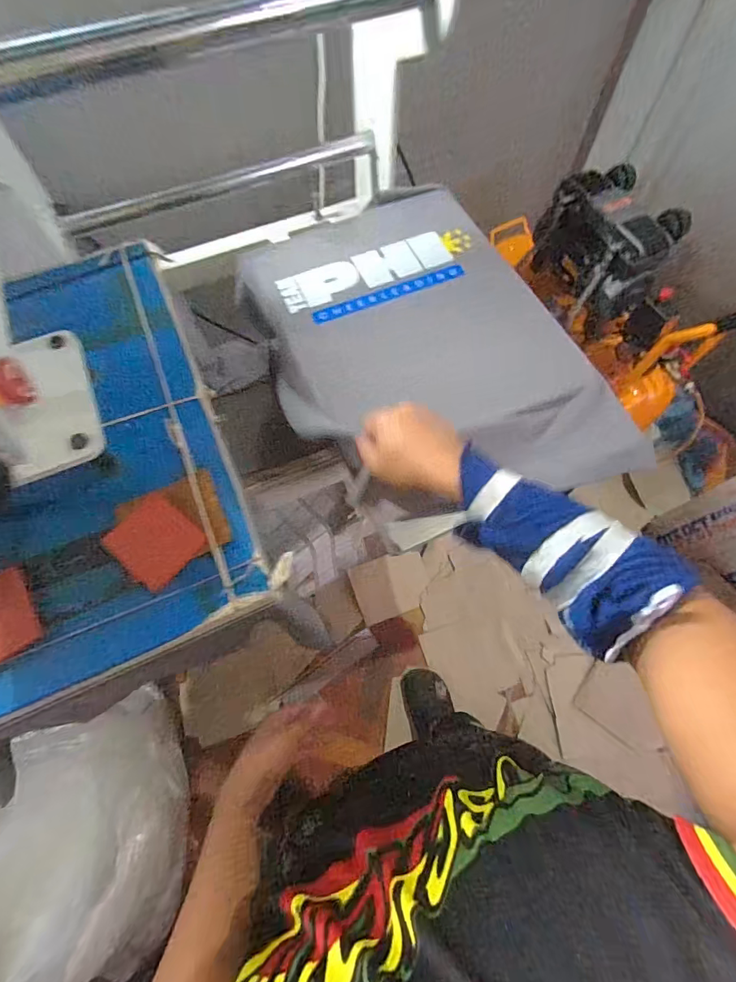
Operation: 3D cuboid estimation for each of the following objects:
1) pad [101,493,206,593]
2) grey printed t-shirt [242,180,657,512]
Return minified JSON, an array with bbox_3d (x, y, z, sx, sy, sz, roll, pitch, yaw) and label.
[{"bbox_3d":[-0.233,0.055,0.493,0.083,0.008,0.078,48,65,-6],"label":"pad"},{"bbox_3d":[0.076,-0.238,0.724,0.428,0.084,0.644,-23,68,-9],"label":"grey printed t-shirt"}]

